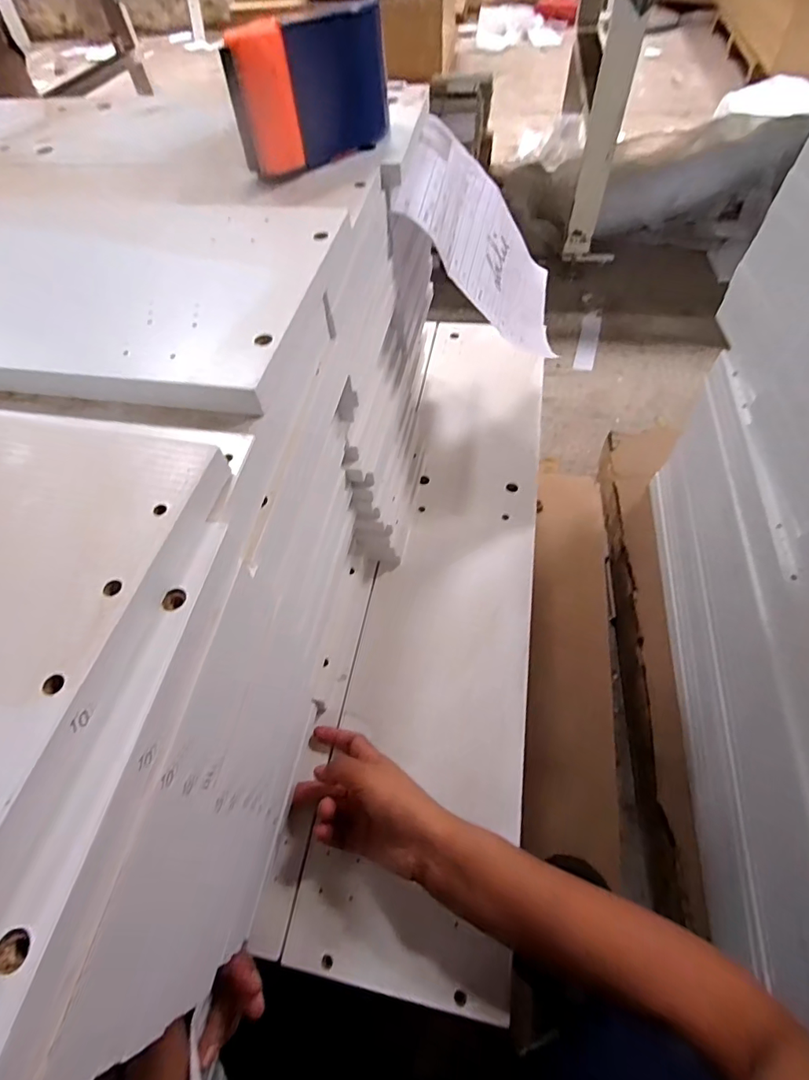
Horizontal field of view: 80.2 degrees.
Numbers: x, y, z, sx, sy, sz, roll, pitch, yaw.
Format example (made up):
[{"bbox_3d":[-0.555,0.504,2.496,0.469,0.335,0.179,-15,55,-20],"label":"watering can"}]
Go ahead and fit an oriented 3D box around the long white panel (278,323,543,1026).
[{"bbox_3d":[0.063,0.001,0.533,0.164,0.014,0.751,7,58,9],"label":"long white panel"}]

